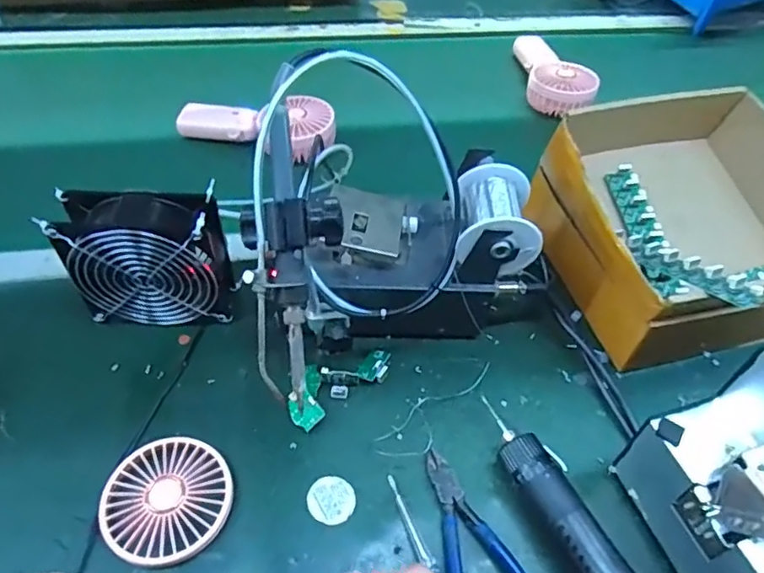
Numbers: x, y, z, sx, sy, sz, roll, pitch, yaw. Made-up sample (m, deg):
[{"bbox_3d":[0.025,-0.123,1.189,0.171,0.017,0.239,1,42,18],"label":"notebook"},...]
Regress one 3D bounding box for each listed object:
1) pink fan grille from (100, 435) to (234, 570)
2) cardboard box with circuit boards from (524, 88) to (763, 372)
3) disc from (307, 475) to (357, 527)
[{"bbox_3d":[-0.153,0.152,0.411,0.086,0.013,0.085,2,50,-3],"label":"pink fan grille"},{"bbox_3d":[0.278,-0.051,0.539,0.212,0.116,0.215,-14,52,-16],"label":"cardboard box with circuit boards"},{"bbox_3d":[-0.037,0.157,0.423,0.035,0.004,0.034,6,51,-8],"label":"disc"}]

